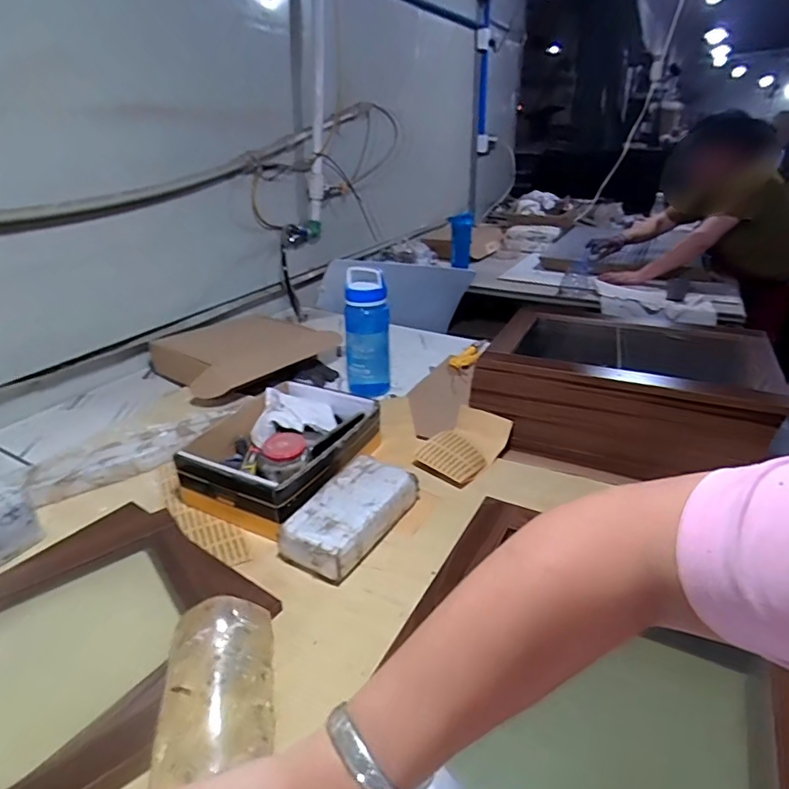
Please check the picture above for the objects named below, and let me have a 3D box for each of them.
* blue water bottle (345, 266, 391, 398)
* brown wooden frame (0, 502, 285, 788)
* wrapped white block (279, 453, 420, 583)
[{"bbox_3d":[-0.059,-0.132,1.165,0.097,0.280,0.076,-3,27,-2],"label":"blue water bottle"},{"bbox_3d":[-0.432,0.304,0.560,0.386,0.029,0.495,19,34,34],"label":"brown wooden frame"},{"bbox_3d":[-0.060,0.177,0.759,0.109,0.063,0.204,15,32,30],"label":"wrapped white block"}]

